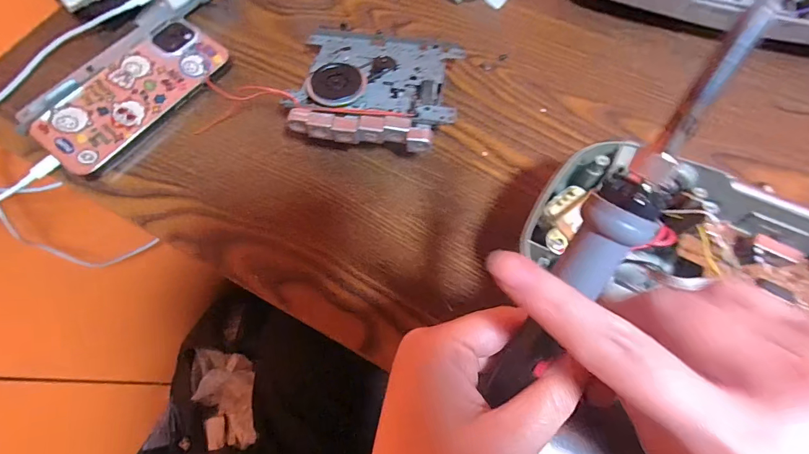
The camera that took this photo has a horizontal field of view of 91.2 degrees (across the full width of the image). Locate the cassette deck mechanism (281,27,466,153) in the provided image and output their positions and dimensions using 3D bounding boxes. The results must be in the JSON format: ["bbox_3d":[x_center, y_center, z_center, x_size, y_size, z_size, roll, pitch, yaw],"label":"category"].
[{"bbox_3d":[-0.020,-0.103,0.293,0.113,0.036,0.109,8,70,3],"label":"cassette deck mechanism"}]

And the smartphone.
[{"bbox_3d":[-0.204,-0.102,0.302,0.065,0.015,0.140,34,73,12],"label":"smartphone"}]

